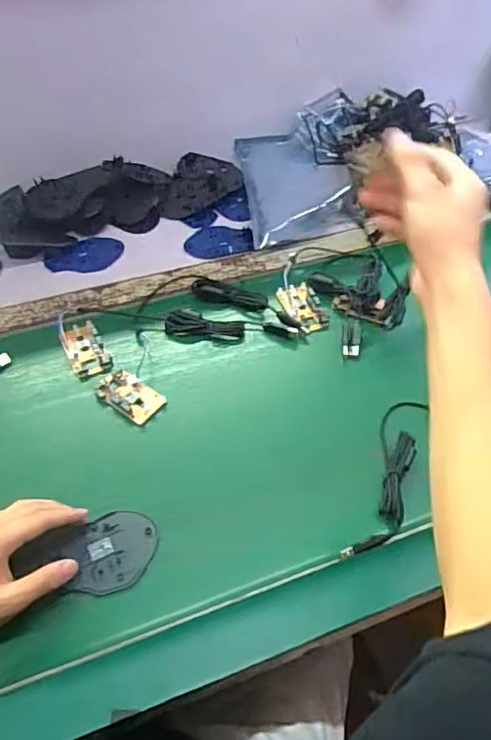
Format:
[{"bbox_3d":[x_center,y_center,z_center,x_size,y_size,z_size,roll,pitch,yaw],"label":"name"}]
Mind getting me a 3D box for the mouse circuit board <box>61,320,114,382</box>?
[{"bbox_3d":[-0.200,-0.025,0.717,0.045,0.008,0.093,-21,58,-18],"label":"mouse circuit board"}]

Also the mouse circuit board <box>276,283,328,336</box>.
[{"bbox_3d":[0.075,-0.082,0.767,0.053,0.013,0.088,-10,55,-11],"label":"mouse circuit board"}]

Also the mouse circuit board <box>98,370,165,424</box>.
[{"bbox_3d":[-0.135,0.031,0.671,0.080,0.011,0.046,31,57,18],"label":"mouse circuit board"}]

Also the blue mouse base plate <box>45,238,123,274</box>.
[{"bbox_3d":[-0.240,-0.172,0.855,0.112,0.011,0.073,-11,55,-12],"label":"blue mouse base plate"}]

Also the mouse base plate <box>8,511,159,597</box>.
[{"bbox_3d":[-0.147,0.179,0.544,0.127,0.006,0.074,-17,56,-15],"label":"mouse base plate"}]

